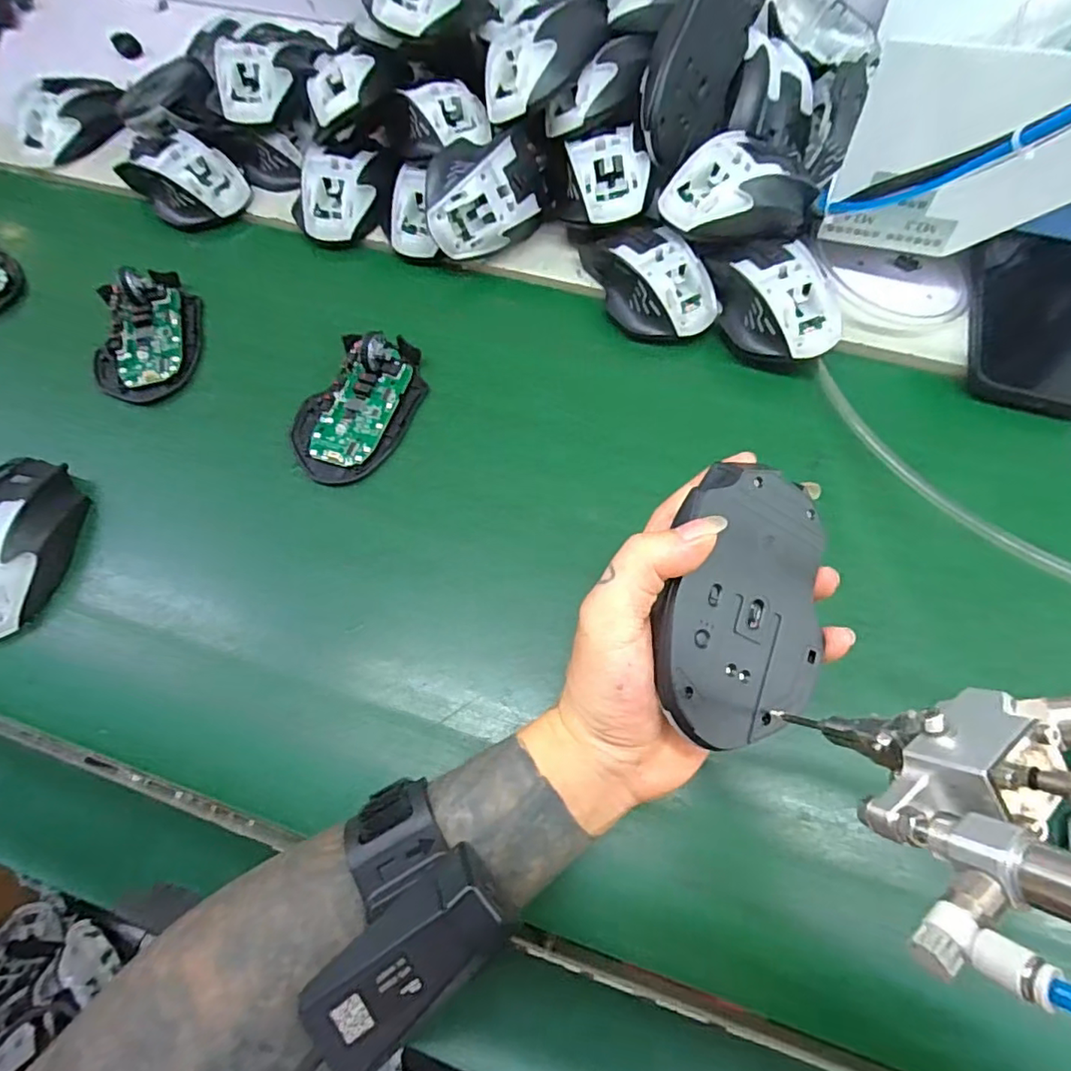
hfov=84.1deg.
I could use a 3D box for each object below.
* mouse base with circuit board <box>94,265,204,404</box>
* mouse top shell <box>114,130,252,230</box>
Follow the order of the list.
[{"bbox_3d":[-0.286,-0.152,0.432,0.070,0.027,0.113,-8,66,-2],"label":"mouse base with circuit board"},{"bbox_3d":[-0.290,-0.296,0.489,0.103,0.041,0.069,35,71,16],"label":"mouse top shell"}]

